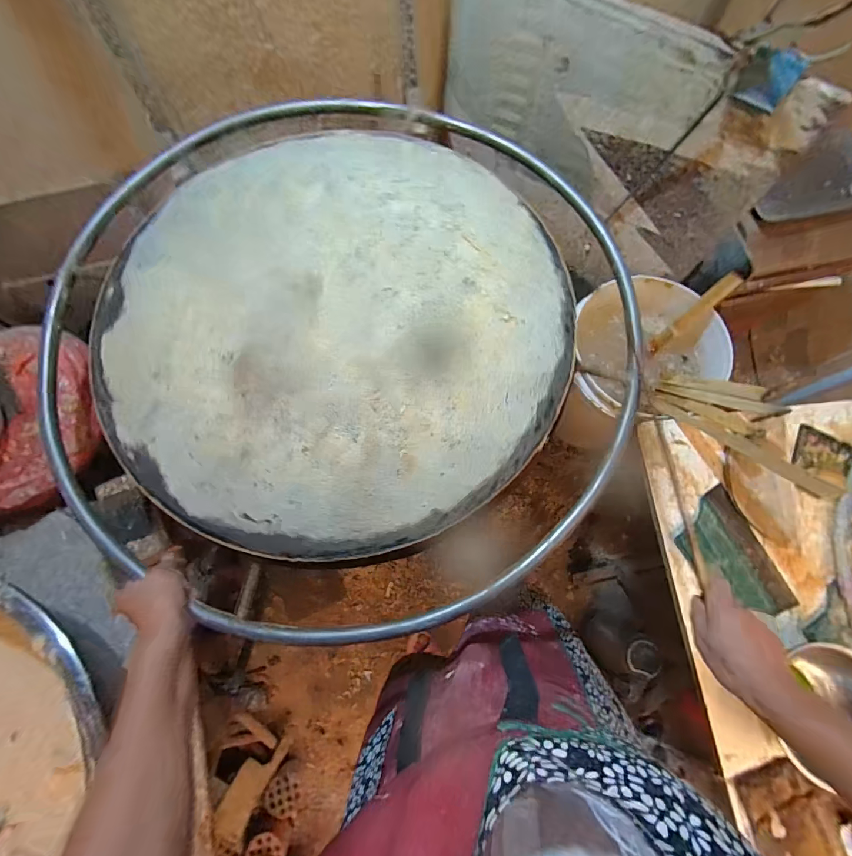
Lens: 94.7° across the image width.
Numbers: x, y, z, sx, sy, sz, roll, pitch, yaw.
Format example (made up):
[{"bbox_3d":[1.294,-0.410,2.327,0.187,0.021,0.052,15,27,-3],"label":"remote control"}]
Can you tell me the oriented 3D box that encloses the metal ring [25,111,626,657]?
[{"bbox_3d":[-0.120,-0.150,0.559,0.819,0.037,0.830,0,74,1],"label":"metal ring"}]

